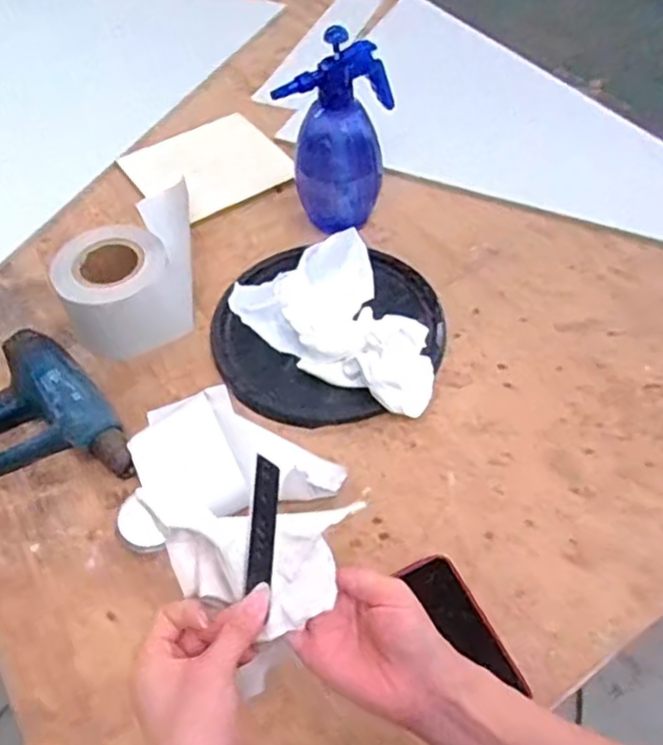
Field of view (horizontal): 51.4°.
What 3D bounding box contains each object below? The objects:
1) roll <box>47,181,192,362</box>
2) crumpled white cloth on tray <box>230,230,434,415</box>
[{"bbox_3d":[-0.284,-0.166,0.971,0.163,0.116,0.269,-5,52,-2],"label":"roll"},{"bbox_3d":[0.022,-0.068,0.924,0.209,0.061,0.321,-28,57,-18],"label":"crumpled white cloth on tray"}]

